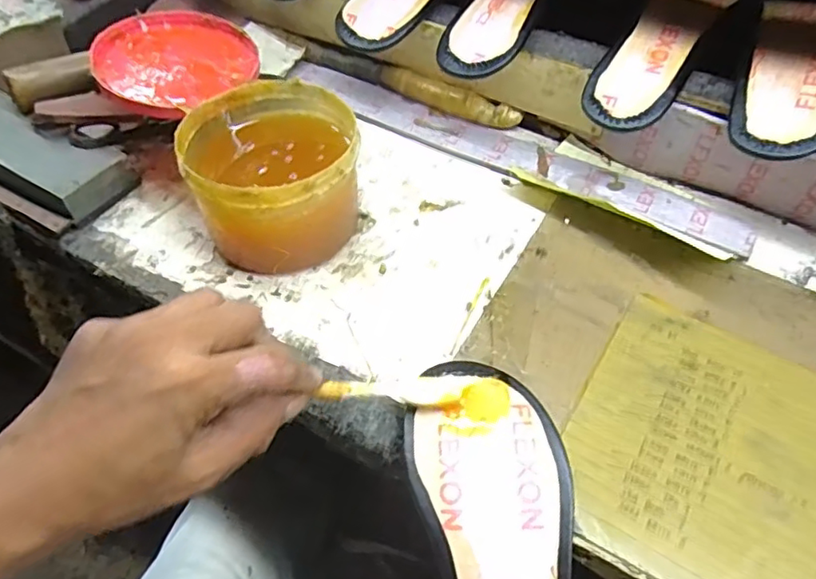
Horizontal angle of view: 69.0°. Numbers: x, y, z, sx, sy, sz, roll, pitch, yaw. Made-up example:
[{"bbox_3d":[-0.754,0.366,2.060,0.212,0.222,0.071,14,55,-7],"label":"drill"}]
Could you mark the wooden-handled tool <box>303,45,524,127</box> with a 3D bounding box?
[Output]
[{"bbox_3d":[-0.002,-0.188,0.541,0.215,0.023,0.020,24,59,19],"label":"wooden-handled tool"}]

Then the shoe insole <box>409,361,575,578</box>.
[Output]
[{"bbox_3d":[0.045,0.146,0.310,0.079,0.027,0.217,-1,71,3],"label":"shoe insole"}]

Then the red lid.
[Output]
[{"bbox_3d":[-0.177,-0.178,0.454,0.113,0.027,0.112,-2,54,2],"label":"red lid"}]

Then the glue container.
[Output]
[{"bbox_3d":[-0.092,-0.081,0.425,0.108,0.083,0.118,-2,54,2],"label":"glue container"}]

